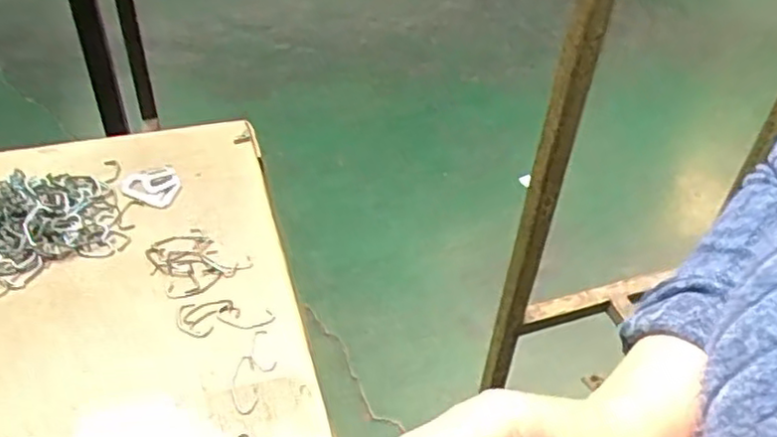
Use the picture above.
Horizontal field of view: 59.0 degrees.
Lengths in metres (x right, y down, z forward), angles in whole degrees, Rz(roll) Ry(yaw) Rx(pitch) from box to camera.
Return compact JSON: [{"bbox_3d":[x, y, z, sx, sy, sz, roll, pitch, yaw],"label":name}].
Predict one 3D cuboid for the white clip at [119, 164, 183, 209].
[{"bbox_3d":[-0.185,-0.028,0.534,0.044,0.004,0.040,9,43,6],"label":"white clip"}]

